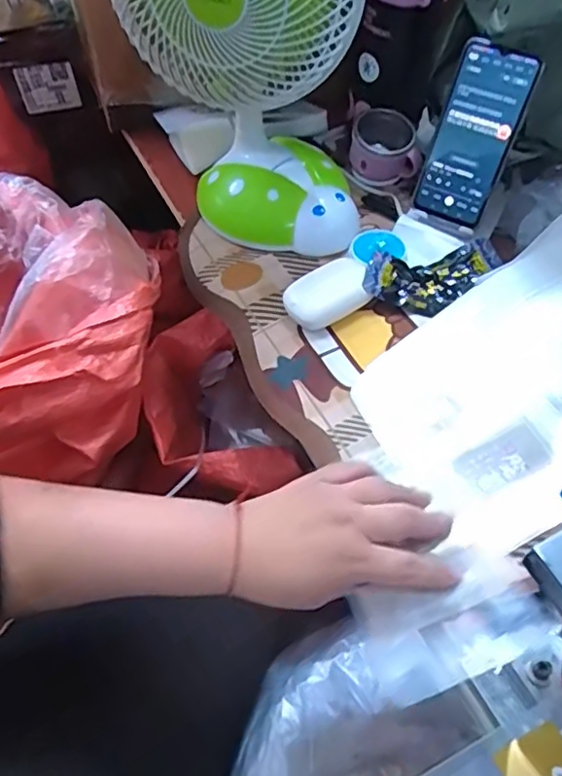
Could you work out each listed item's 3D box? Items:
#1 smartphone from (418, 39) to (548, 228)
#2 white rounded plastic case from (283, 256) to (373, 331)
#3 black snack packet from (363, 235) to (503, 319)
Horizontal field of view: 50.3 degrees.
[{"bbox_3d":[0.191,-0.246,0.591,0.068,0.161,0.013,32,35,21],"label":"smartphone"},{"bbox_3d":[0.044,-0.089,0.579,0.086,0.028,0.054,-27,59,-17],"label":"white rounded plastic case"},{"bbox_3d":[0.151,-0.109,0.590,0.141,0.026,0.069,-12,56,-8],"label":"black snack packet"}]

